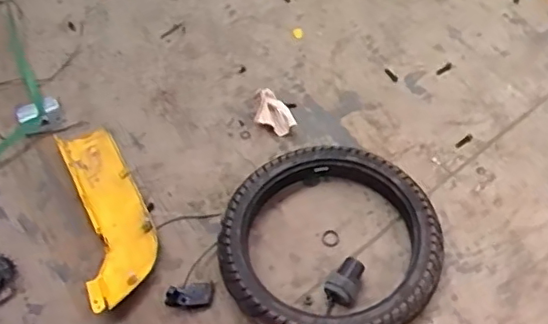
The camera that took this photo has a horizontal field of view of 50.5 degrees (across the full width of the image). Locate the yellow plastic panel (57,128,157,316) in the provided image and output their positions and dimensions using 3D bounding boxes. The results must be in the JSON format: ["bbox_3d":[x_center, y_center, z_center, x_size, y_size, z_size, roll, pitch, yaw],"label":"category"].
[{"bbox_3d":[-0.296,0.085,1.033,0.127,0.056,0.361,-22,58,-9],"label":"yellow plastic panel"}]

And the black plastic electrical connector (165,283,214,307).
[{"bbox_3d":[-0.137,0.220,0.950,0.076,0.032,0.033,-9,57,-1],"label":"black plastic electrical connector"}]

